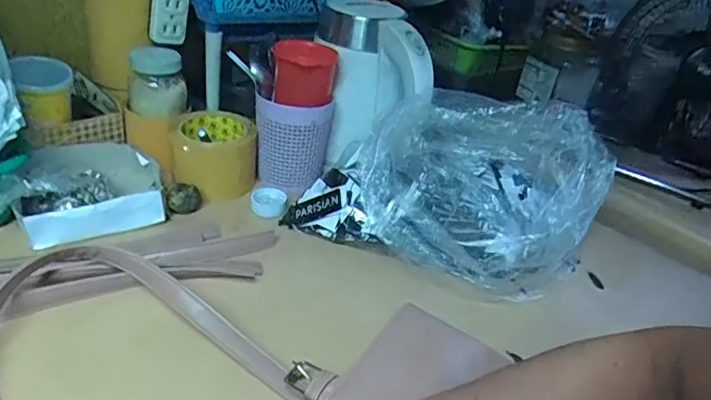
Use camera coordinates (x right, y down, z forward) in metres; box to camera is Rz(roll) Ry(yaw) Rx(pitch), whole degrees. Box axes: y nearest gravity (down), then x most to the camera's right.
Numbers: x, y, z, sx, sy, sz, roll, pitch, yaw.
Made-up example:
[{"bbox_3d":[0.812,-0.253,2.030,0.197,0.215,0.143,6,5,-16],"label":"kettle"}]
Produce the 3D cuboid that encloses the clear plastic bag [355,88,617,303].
[{"bbox_3d":[0.135,-0.020,0.562,0.237,0.133,0.206,24,34,21],"label":"clear plastic bag"}]

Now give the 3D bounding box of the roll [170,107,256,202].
[{"bbox_3d":[-0.170,-0.057,0.640,0.097,0.070,0.096,2,32,-13],"label":"roll"}]

